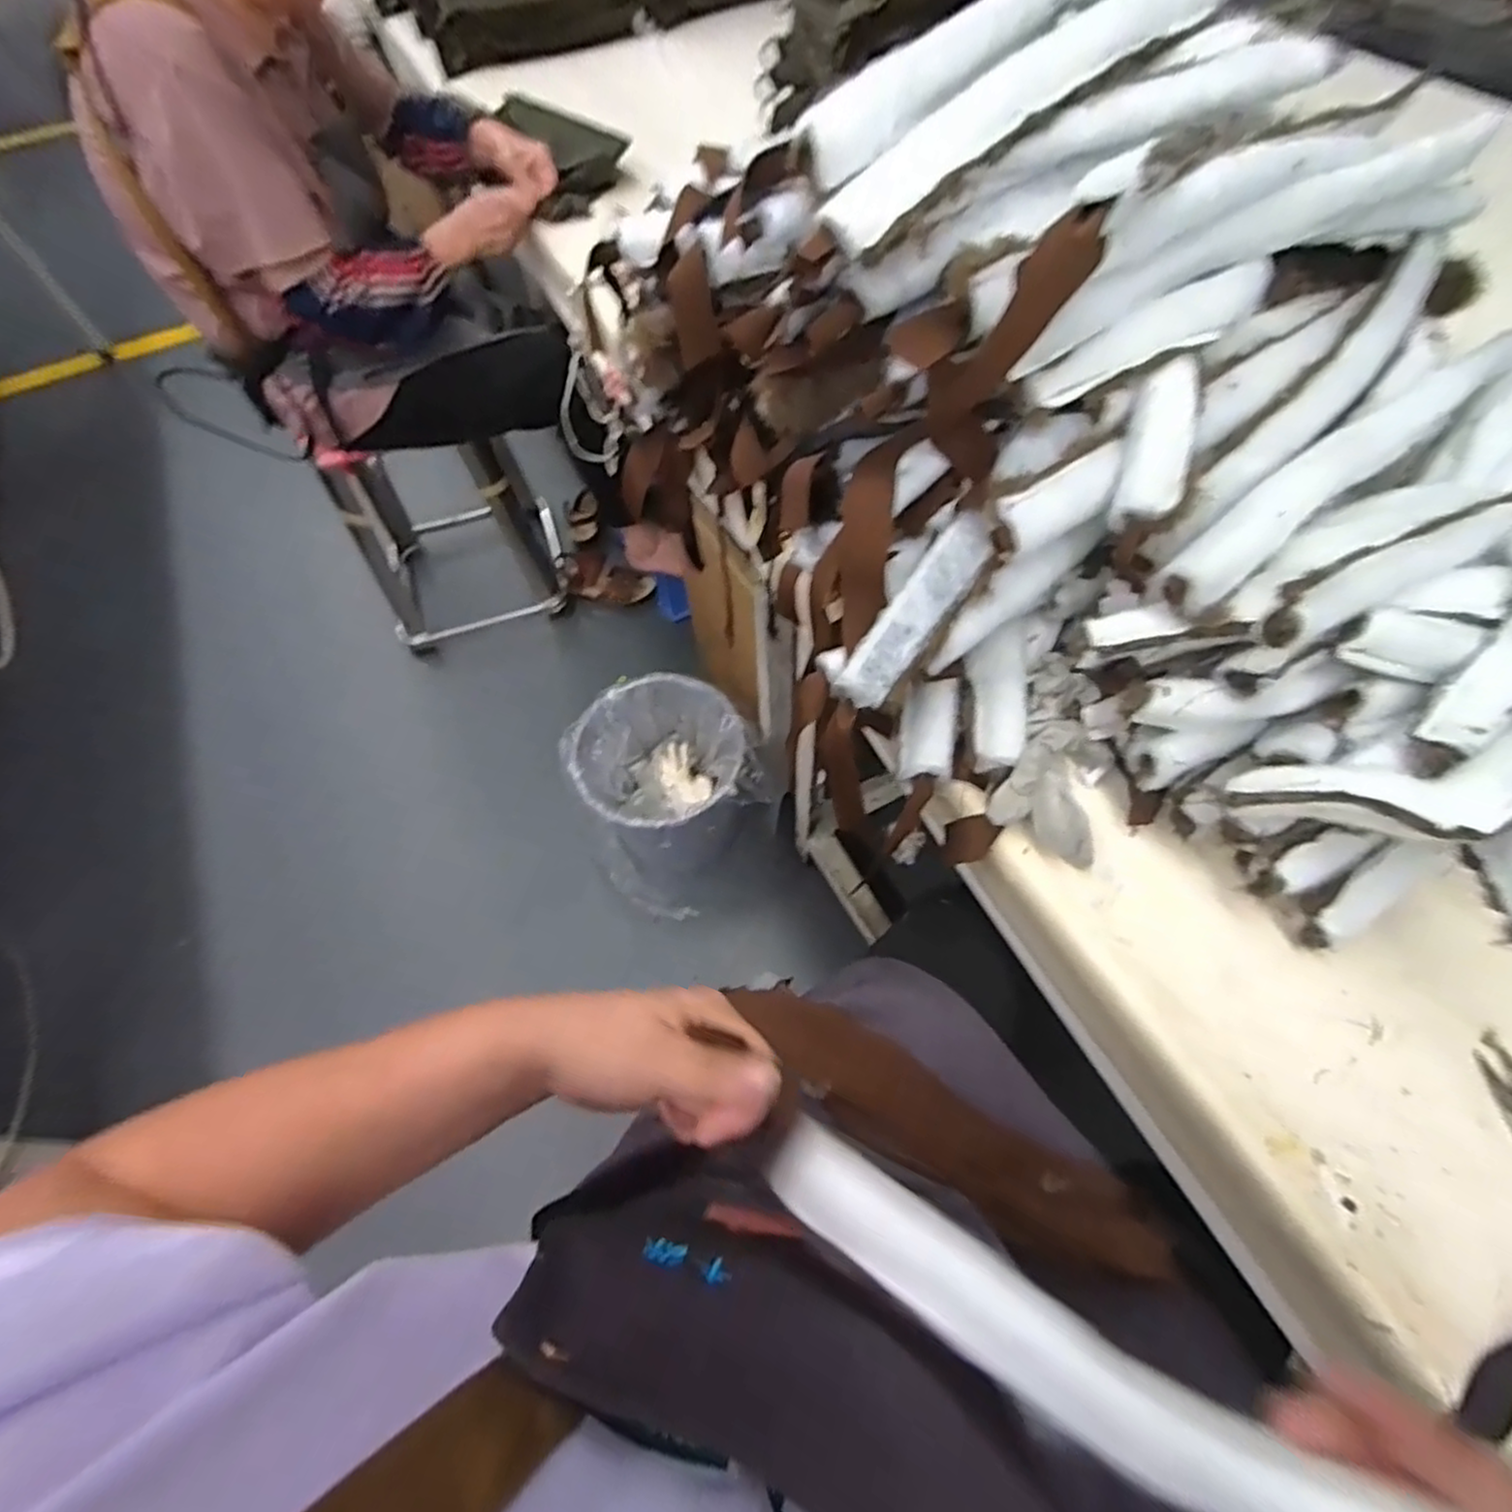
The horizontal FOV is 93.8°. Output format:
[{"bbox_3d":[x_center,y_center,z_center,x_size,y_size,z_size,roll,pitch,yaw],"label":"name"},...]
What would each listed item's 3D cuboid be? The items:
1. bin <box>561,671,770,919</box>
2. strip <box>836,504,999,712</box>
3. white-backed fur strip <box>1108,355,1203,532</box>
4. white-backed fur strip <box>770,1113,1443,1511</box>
[{"bbox_3d":[-0.146,0.068,1.181,0.279,0.296,0.270,-2,60,3],"label":"bin"},{"bbox_3d":[0.098,-0.088,0.440,0.035,0.014,0.132,39,98,23],"label":"strip"},{"bbox_3d":[0.243,-0.189,0.425,0.035,0.016,0.113,18,79,14],"label":"white-backed fur strip"},{"bbox_3d":[0.126,0.243,0.285,0.270,0.014,0.045,21,63,26],"label":"white-backed fur strip"}]

